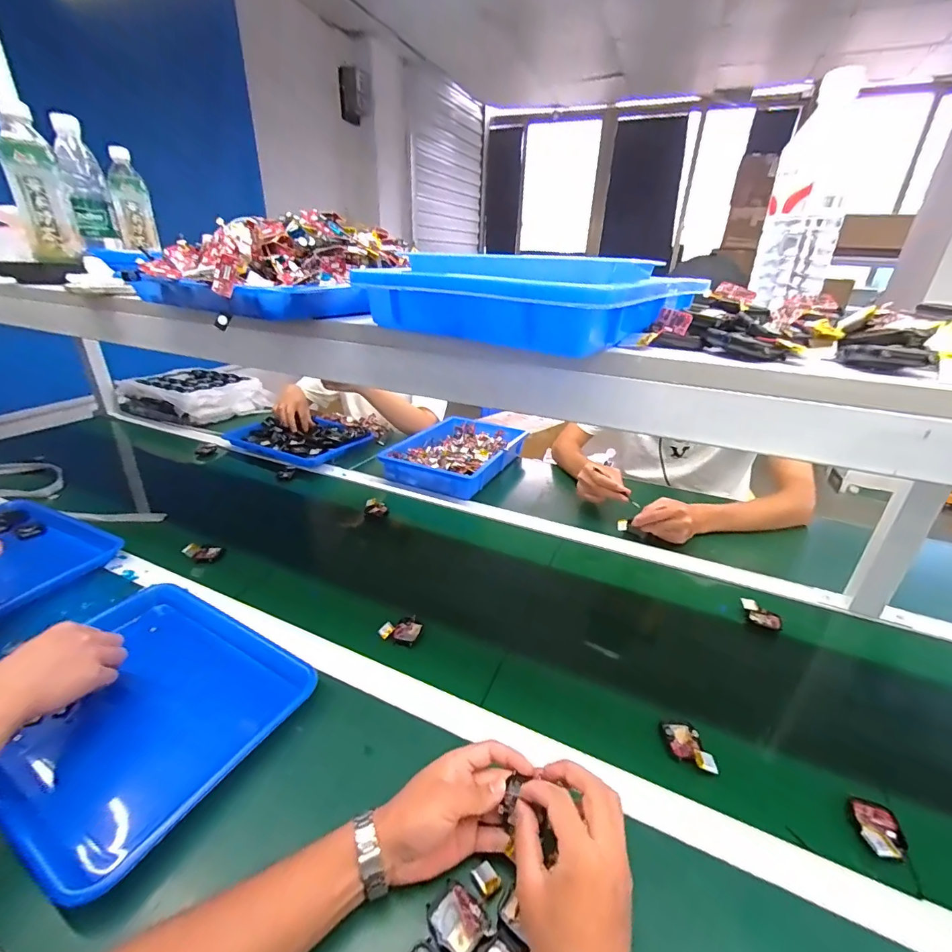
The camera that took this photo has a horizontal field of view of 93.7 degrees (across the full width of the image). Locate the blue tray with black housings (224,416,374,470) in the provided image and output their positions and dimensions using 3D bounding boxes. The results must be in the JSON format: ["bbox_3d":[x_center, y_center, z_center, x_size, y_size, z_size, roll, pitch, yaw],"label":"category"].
[{"bbox_3d":[-0.472,-0.104,1.188,0.340,0.041,0.226,13,29,23],"label":"blue tray with black housings"}]

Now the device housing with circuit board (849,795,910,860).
[{"bbox_3d":[0.379,0.331,0.418,0.038,0.009,0.053,11,28,19],"label":"device housing with circuit board"}]

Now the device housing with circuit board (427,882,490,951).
[{"bbox_3d":[-0.015,0.348,0.351,0.036,0.015,0.043,-21,34,-37],"label":"device housing with circuit board"}]

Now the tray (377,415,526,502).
[{"bbox_3d":[-0.036,-0.064,1.100,0.241,0.052,0.373,15,30,25],"label":"tray"}]

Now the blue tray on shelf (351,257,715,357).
[{"bbox_3d":[0.032,-0.138,0.344,0.225,0.054,0.135,17,31,29],"label":"blue tray on shelf"}]

